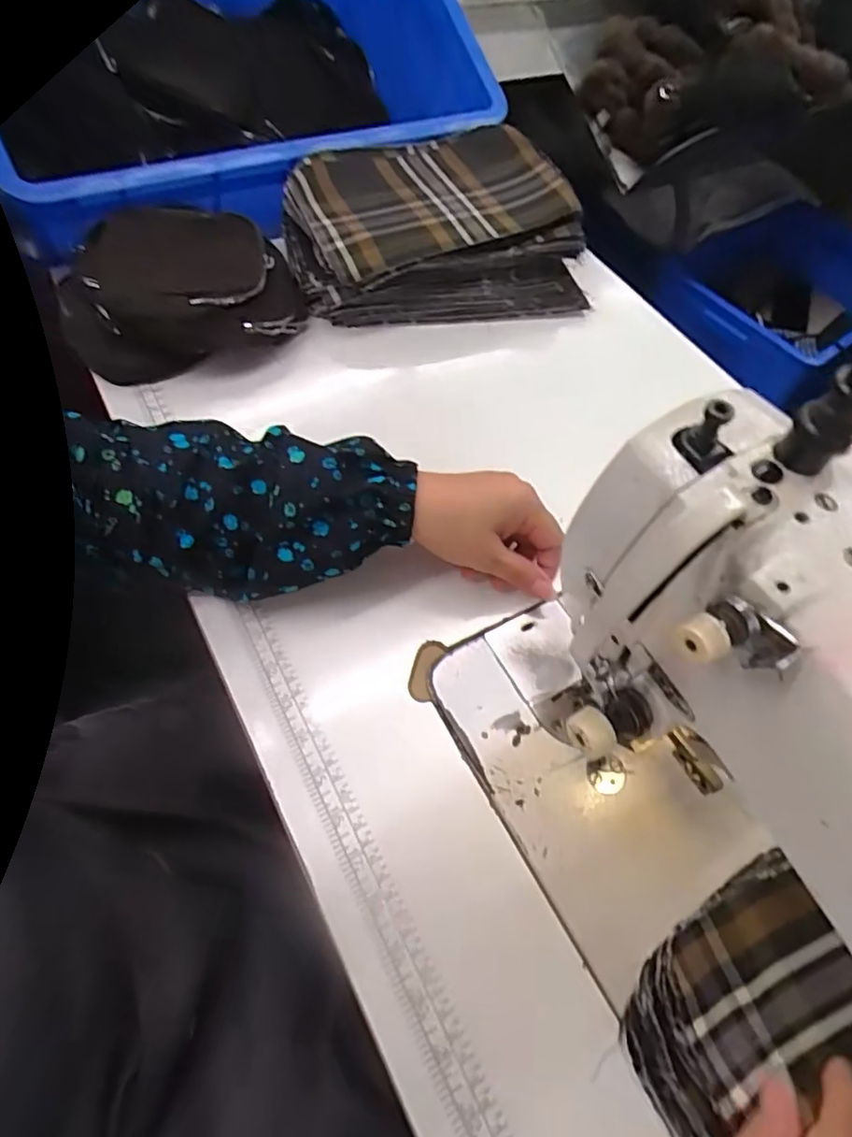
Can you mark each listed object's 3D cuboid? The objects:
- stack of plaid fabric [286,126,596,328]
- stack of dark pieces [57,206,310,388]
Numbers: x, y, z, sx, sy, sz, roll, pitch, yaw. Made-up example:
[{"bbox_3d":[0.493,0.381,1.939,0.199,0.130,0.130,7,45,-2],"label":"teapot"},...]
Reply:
[{"bbox_3d":[0.003,-0.345,0.606,0.280,0.082,0.195,-10,60,-11],"label":"stack of plaid fabric"},{"bbox_3d":[-0.214,-0.244,0.524,0.196,0.057,0.154,-15,61,-13],"label":"stack of dark pieces"}]

